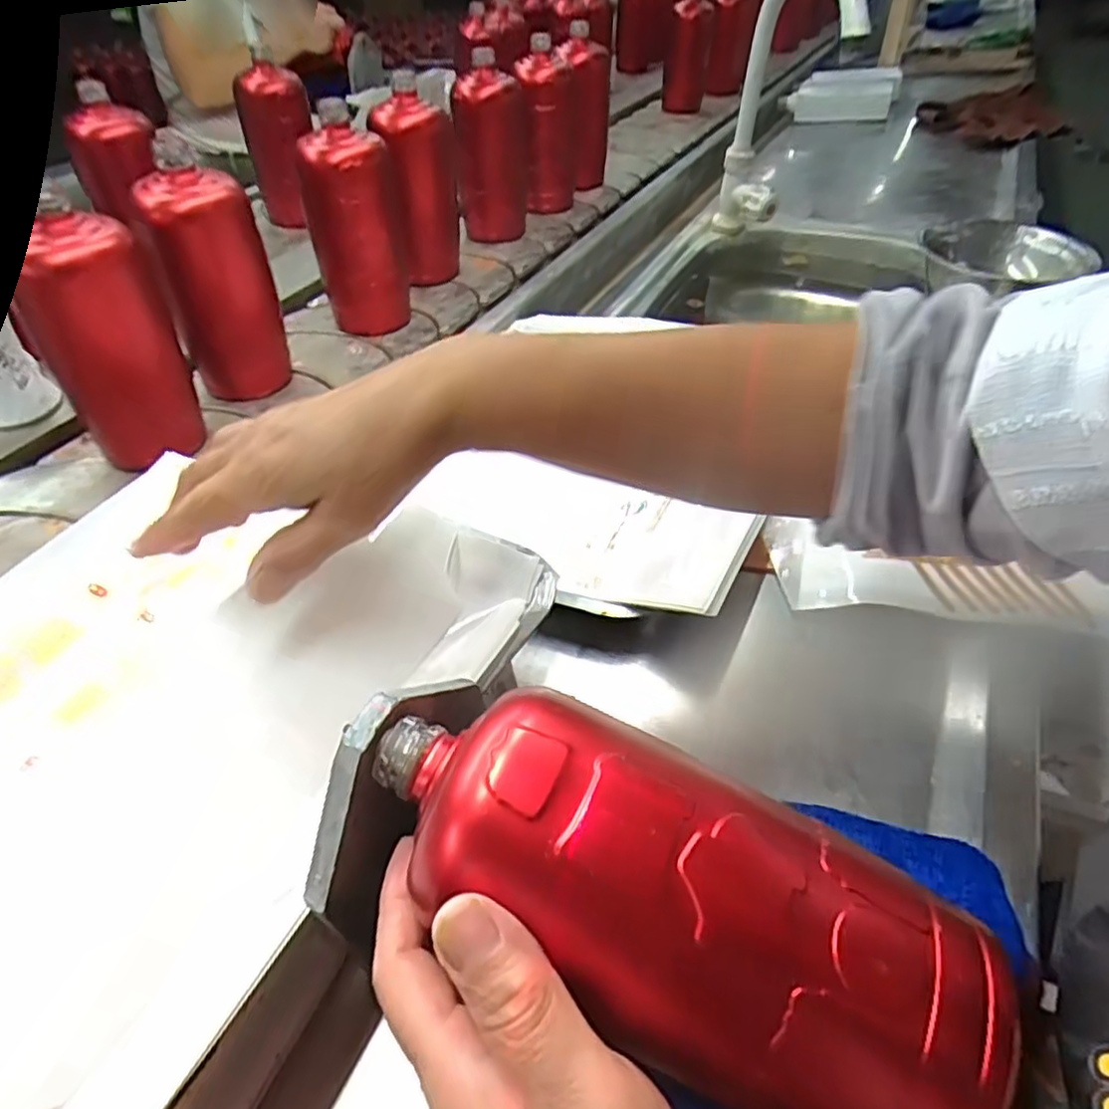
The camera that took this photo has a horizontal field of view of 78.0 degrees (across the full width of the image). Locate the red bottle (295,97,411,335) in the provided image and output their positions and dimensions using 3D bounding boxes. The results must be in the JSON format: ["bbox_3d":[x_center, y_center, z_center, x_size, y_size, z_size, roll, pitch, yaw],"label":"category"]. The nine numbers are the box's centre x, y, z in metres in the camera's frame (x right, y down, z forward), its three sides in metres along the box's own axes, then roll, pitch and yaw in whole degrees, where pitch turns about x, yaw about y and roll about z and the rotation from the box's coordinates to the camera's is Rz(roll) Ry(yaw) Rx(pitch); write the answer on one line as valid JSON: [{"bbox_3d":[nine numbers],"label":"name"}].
[{"bbox_3d":[-0.188,-0.305,0.649,0.076,0.182,0.078,-14,46,-13],"label":"red bottle"}]

